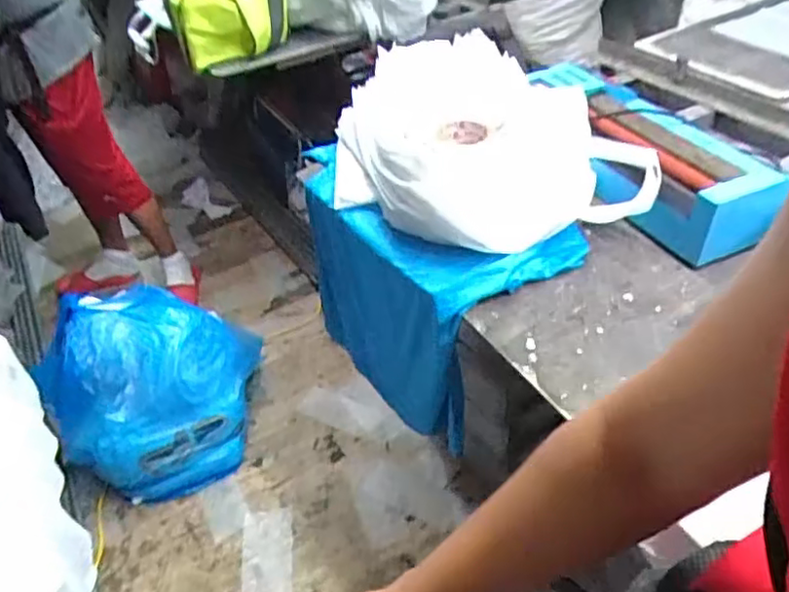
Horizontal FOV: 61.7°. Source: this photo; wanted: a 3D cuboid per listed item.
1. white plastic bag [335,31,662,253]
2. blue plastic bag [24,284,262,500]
[{"bbox_3d":[0.133,-0.255,1.138,0.434,0.216,0.499,-12,42,-6],"label":"white plastic bag"},{"bbox_3d":[-0.604,0.211,1.674,0.477,0.401,0.431,-12,42,-6],"label":"blue plastic bag"}]

